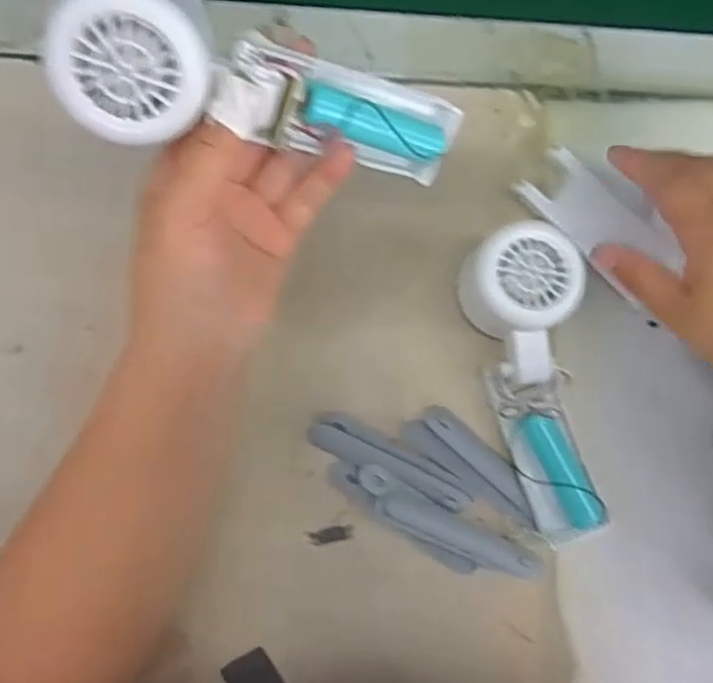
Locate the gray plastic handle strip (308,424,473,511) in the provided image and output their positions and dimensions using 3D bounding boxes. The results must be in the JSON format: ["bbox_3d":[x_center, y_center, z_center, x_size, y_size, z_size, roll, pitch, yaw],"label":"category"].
[{"bbox_3d":[0.019,0.071,0.403,0.098,0.007,0.014,25,82,-2],"label":"gray plastic handle strip"}]

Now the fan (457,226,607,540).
[{"bbox_3d":[0.101,0.023,0.388,0.060,0.049,0.169,-13,86,-6],"label":"fan"}]

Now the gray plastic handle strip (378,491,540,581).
[{"bbox_3d":[0.059,0.110,0.400,0.101,0.010,0.019,27,82,-2],"label":"gray plastic handle strip"}]

